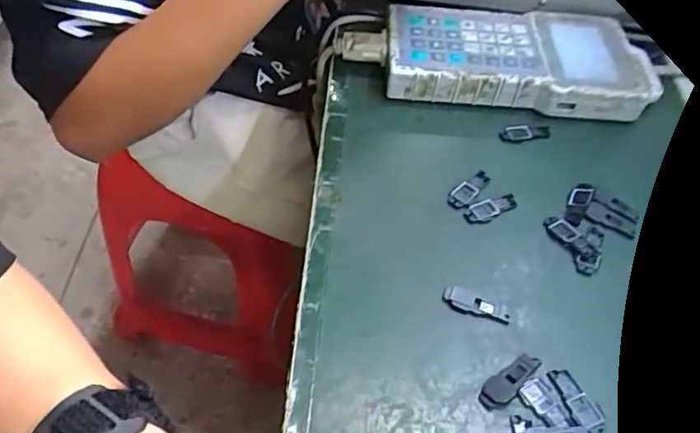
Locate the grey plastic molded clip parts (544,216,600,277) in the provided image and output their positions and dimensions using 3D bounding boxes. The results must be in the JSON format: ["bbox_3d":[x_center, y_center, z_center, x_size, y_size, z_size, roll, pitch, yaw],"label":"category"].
[{"bbox_3d":[0.149,0.018,0.398,0.018,0.005,0.047,-17,54,-18],"label":"grey plastic molded clip parts"}]

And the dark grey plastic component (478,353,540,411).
[{"bbox_3d":[0.089,0.091,0.330,0.042,0.004,0.015,-28,58,-25],"label":"dark grey plastic component"}]

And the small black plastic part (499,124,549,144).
[{"bbox_3d":[0.136,-0.066,0.467,0.042,0.004,0.018,-5,51,-9],"label":"small black plastic part"}]

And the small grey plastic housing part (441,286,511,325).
[{"bbox_3d":[0.077,0.053,0.360,0.041,0.005,0.016,21,52,12],"label":"small grey plastic housing part"}]

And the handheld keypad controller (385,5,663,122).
[{"bbox_3d":[0.139,-0.131,0.499,0.217,0.032,0.106,3,51,-3],"label":"handheld keypad controller"}]

